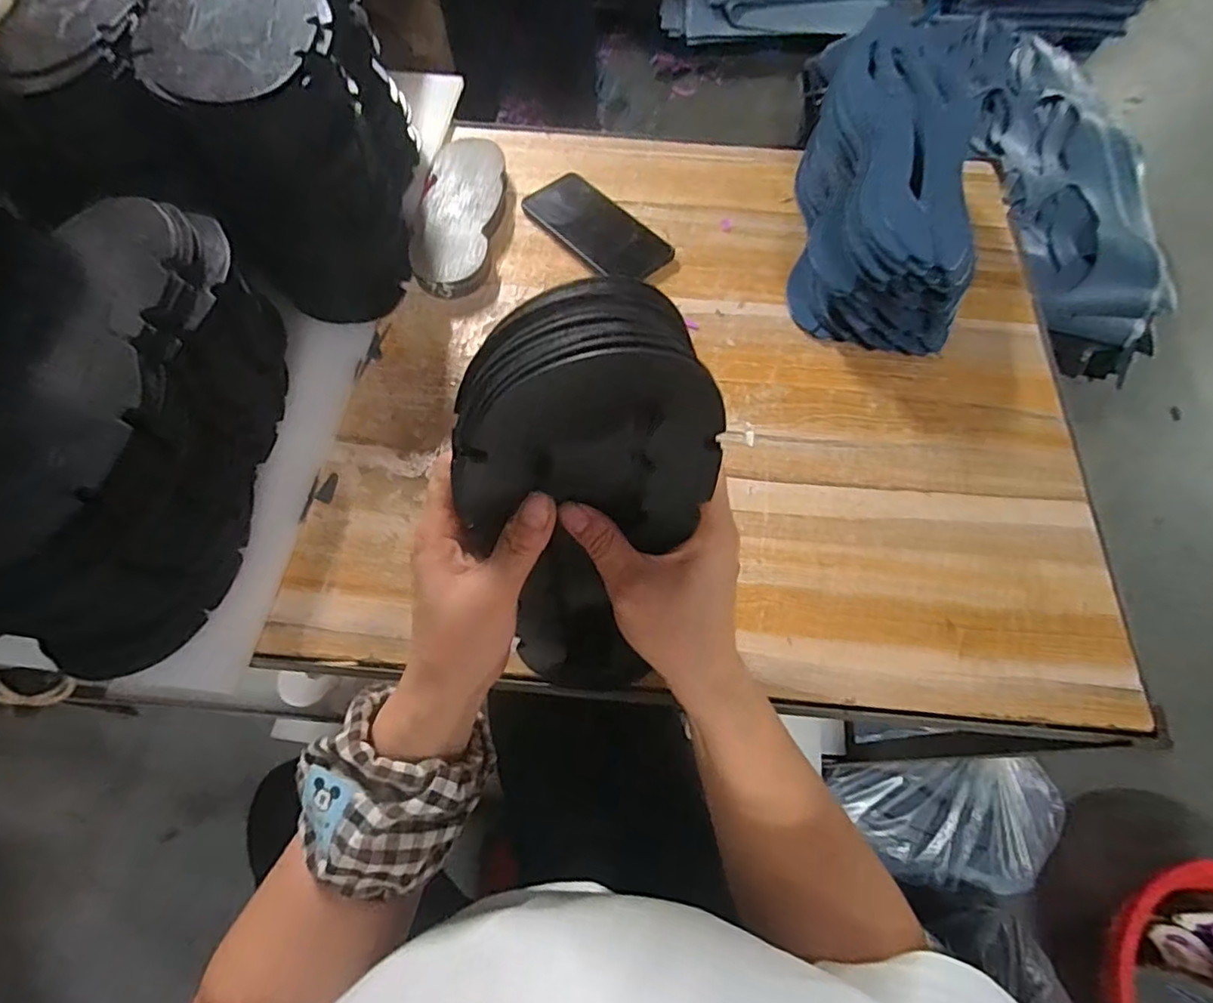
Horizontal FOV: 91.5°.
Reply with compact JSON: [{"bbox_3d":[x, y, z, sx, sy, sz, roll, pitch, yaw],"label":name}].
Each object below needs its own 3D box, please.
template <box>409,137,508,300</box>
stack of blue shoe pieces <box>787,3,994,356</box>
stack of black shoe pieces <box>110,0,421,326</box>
[{"bbox_3d":[-0.146,-0.284,0.586,0.078,0.019,0.201,4,65,0],"label":"template"},{"bbox_3d":[0.253,-0.274,0.542,0.128,0.126,0.259,7,65,1],"label":"stack of blue shoe pieces"},{"bbox_3d":[-0.255,-0.319,0.498,0.138,0.188,0.272,-1,66,-3],"label":"stack of black shoe pieces"}]

